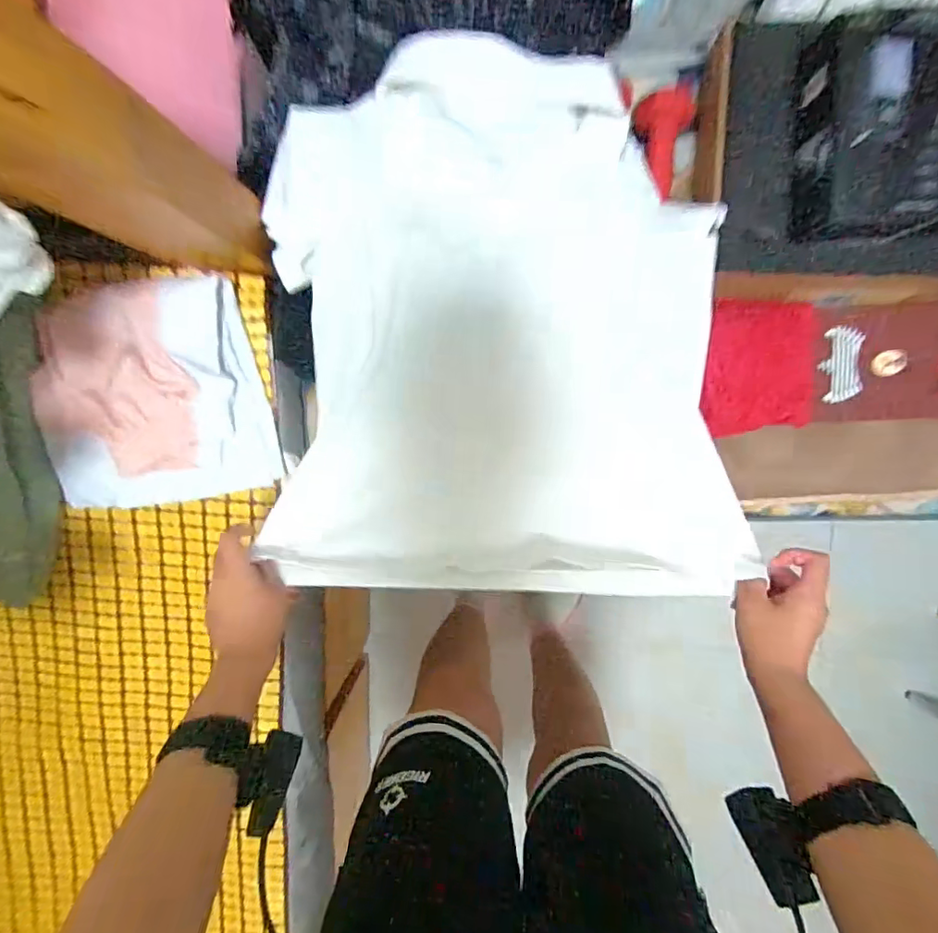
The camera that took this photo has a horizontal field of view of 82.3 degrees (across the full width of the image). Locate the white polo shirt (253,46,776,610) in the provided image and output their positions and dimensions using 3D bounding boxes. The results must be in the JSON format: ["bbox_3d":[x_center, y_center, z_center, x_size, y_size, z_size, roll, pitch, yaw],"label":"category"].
[{"bbox_3d":[0.029,-0.144,0.538,0.444,0.155,0.525,0,95,2],"label":"white polo shirt"}]

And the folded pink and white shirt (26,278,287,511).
[{"bbox_3d":[-0.395,-0.081,0.659,0.282,0.055,0.264,-8,107,2],"label":"folded pink and white shirt"}]

